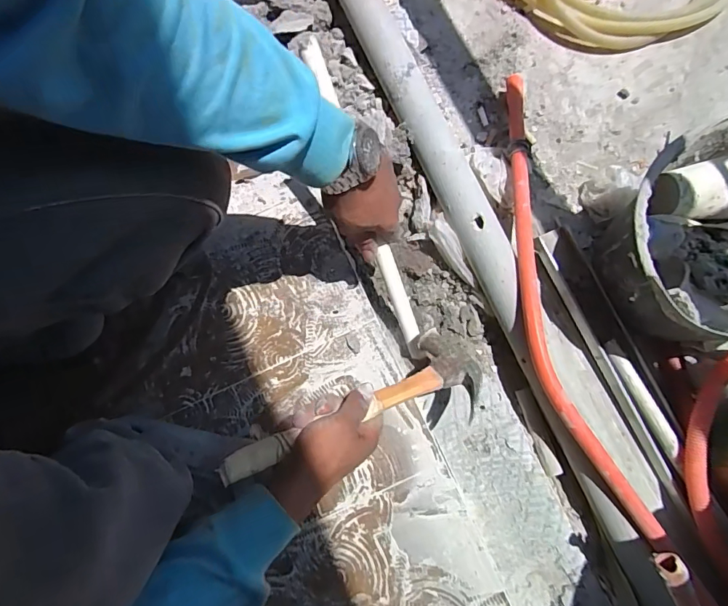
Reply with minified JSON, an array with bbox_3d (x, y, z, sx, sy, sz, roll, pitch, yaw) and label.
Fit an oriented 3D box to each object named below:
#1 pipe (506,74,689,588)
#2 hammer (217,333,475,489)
[{"bbox_3d":[0.239,-0.017,0.570,0.104,0.093,0.641,-12,81,2],"label":"pipe"},{"bbox_3d":[0.004,0.121,0.452,0.281,0.032,0.105,-25,46,-26],"label":"hammer"}]

